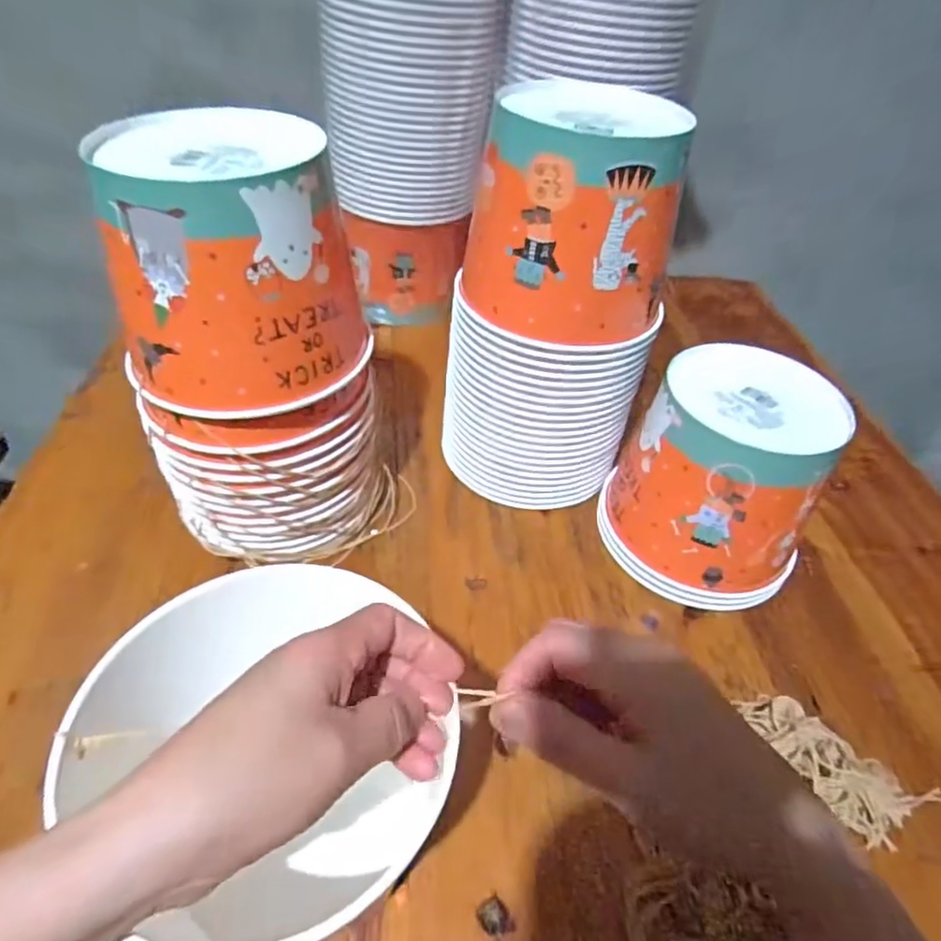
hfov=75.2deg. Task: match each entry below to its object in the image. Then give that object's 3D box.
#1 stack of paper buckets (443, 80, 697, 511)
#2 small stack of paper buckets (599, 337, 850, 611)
[{"bbox_3d":[0.062,-0.118,0.485,0.152,0.295,0.133,6,46,0],"label":"stack of paper buckets"},{"bbox_3d":[0.200,0.009,0.486,0.152,0.150,0.142,37,53,27],"label":"small stack of paper buckets"}]

